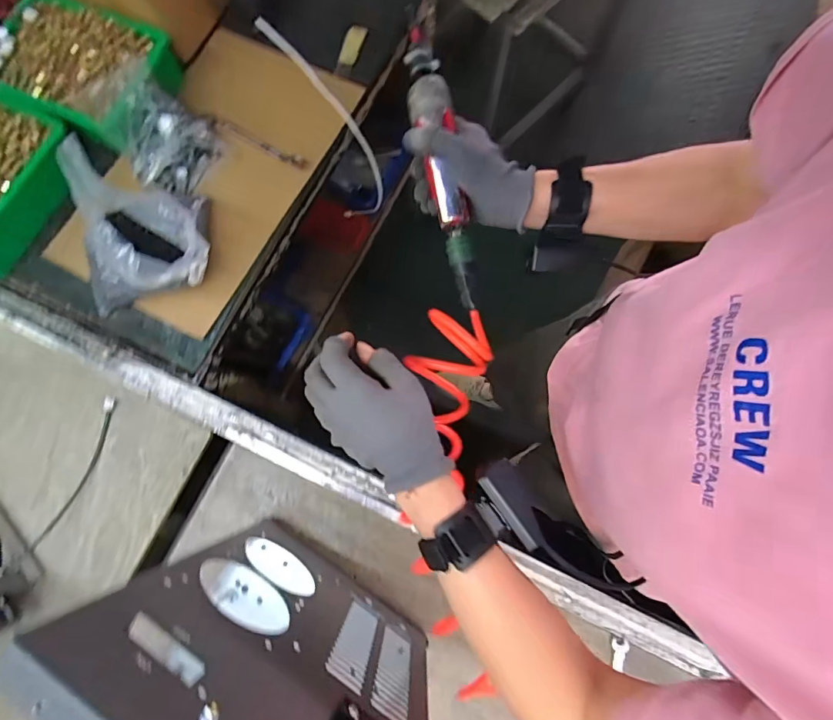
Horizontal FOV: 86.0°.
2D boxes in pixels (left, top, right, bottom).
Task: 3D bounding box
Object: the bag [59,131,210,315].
[{"bbox_3d":[-0.365,-0.173,0.581,0.172,0.144,0.172,-6,78,-2],"label":"bag"}]

